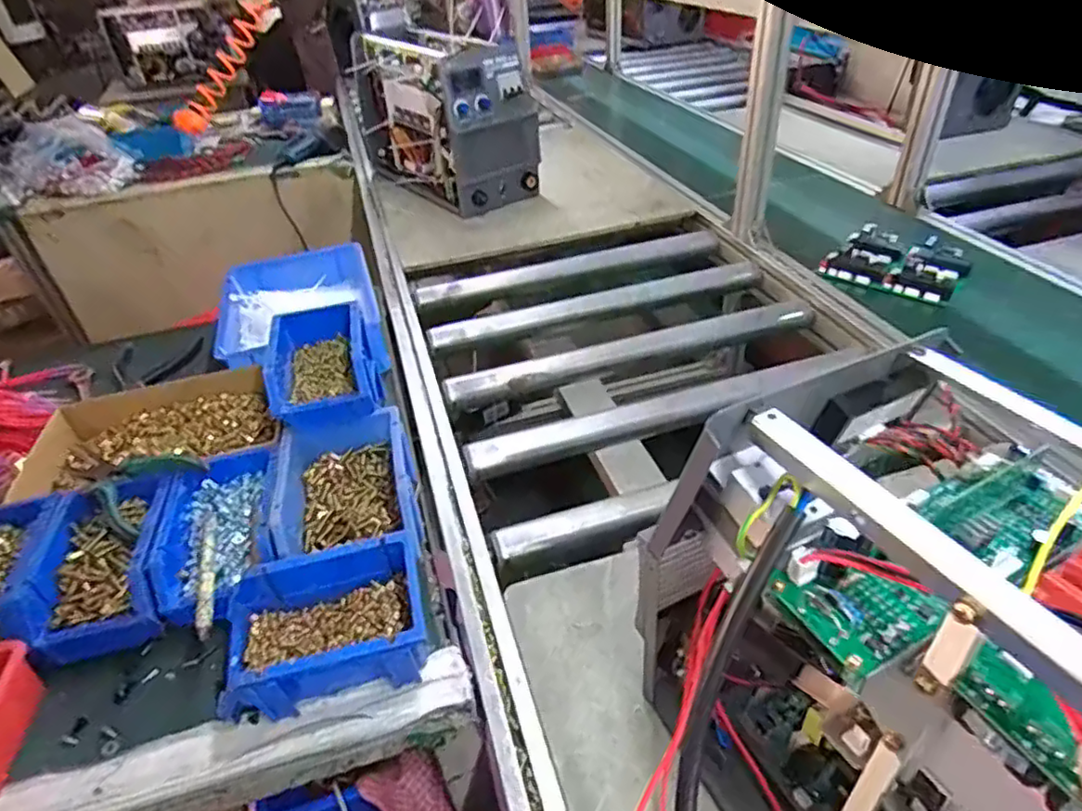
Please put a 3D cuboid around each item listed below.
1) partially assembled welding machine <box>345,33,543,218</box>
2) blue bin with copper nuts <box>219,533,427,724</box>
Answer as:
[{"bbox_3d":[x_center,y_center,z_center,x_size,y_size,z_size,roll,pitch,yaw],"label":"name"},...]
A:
[{"bbox_3d":[-0.229,-0.637,1.427,0.191,0.274,0.457,-31,45,-29],"label":"partially assembled welding machine"},{"bbox_3d":[-0.172,0.181,0.521,0.159,0.073,0.106,-9,38,-5],"label":"blue bin with copper nuts"}]

